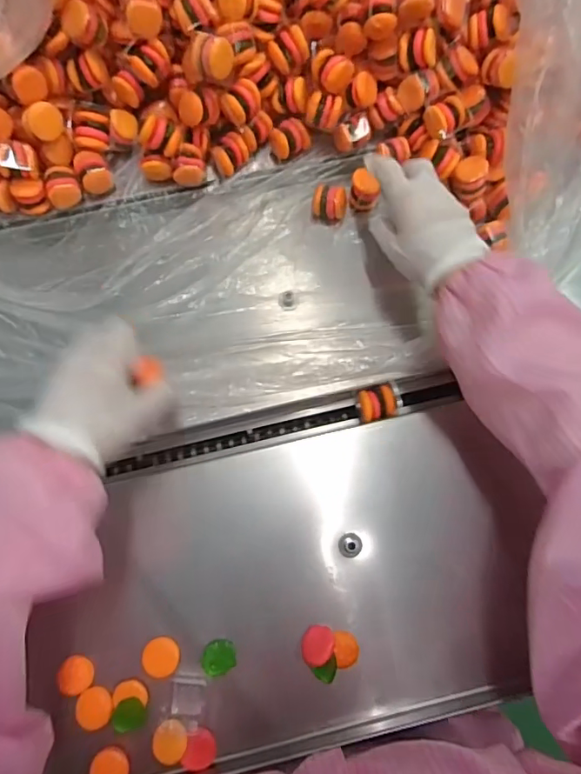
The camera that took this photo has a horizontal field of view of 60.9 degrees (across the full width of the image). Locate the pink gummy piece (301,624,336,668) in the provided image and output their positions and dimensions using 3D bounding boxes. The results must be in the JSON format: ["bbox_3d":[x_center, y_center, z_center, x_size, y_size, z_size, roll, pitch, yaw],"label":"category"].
[{"bbox_3d":[0.022,0.208,0.399,0.026,0.007,0.031,-11,41,14],"label":"pink gummy piece"}]

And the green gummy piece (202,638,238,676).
[{"bbox_3d":[-0.058,0.219,0.401,0.025,0.011,0.026,0,75,0],"label":"green gummy piece"}]

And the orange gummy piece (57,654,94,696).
[{"bbox_3d":[-0.172,0.231,0.396,0.026,0.011,0.027,12,56,-29],"label":"orange gummy piece"}]

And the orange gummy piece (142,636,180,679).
[{"bbox_3d":[-0.104,0.217,0.397,0.028,0.007,0.028,-6,75,-2],"label":"orange gummy piece"}]

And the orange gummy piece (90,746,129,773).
[{"bbox_3d":[-0.137,0.291,0.374,0.028,0.010,0.029,-4,59,-24],"label":"orange gummy piece"}]

